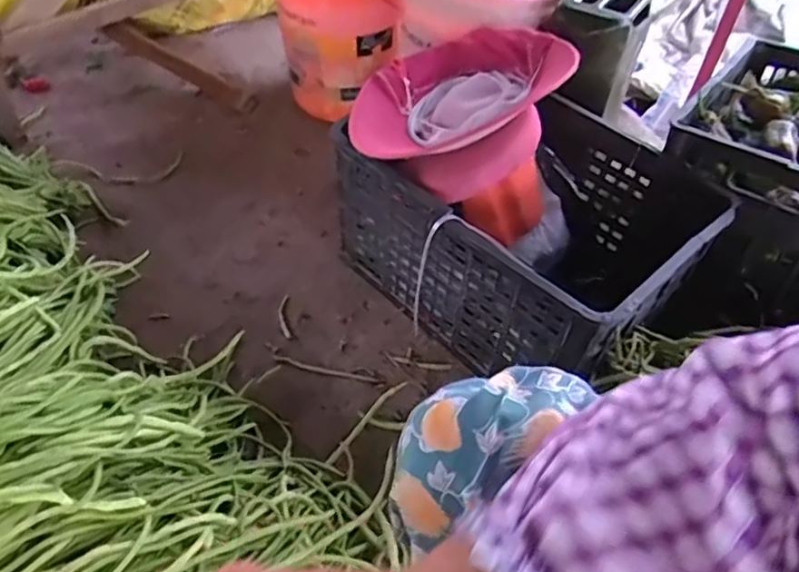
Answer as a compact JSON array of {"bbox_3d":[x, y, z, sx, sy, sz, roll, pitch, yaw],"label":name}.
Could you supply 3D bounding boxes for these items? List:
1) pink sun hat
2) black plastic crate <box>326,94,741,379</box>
[{"bbox_3d":[0.085,-0.275,0.912,0.277,0.125,0.325,18,49,13],"label":"pink sun hat"},{"bbox_3d":[0.196,-0.094,0.994,0.475,0.267,0.394,37,56,27],"label":"black plastic crate"}]

